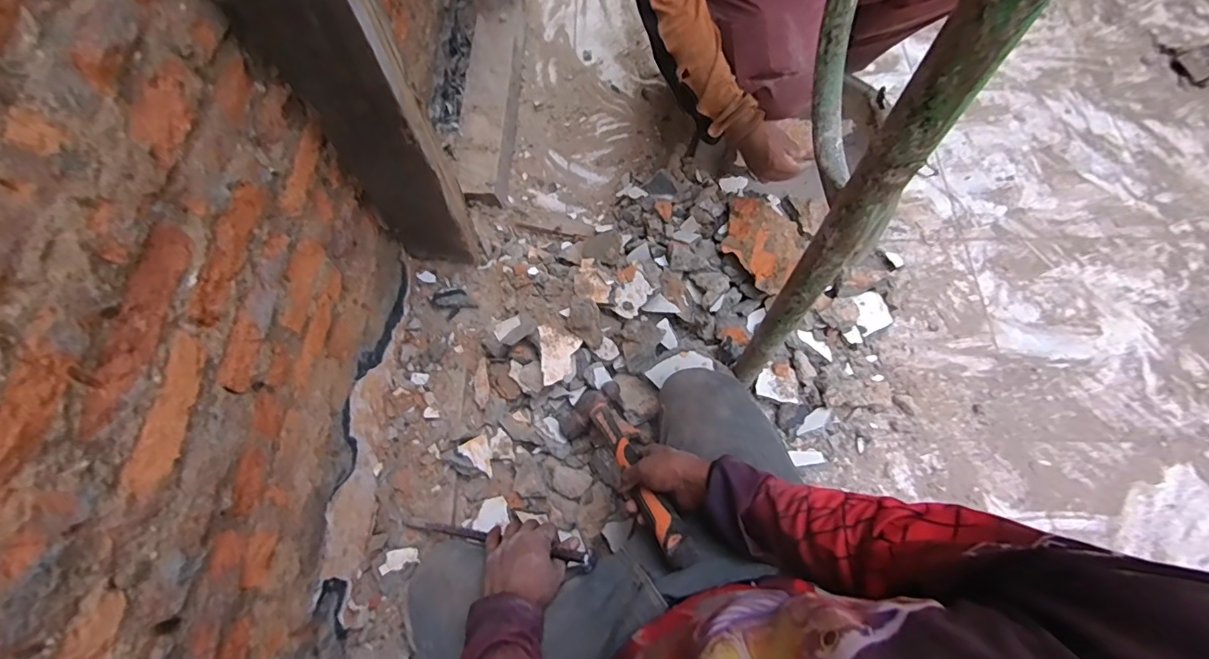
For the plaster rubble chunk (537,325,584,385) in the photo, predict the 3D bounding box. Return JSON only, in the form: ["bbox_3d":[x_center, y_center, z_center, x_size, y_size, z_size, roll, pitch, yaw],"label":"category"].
[{"bbox_3d":[-0.072,0.037,0.854,0.066,0.022,0.109,-10,67,-2],"label":"plaster rubble chunk"}]

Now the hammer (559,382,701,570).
[{"bbox_3d":[0.024,0.180,0.704,0.104,0.047,0.380,-26,25,-9],"label":"hammer"}]

